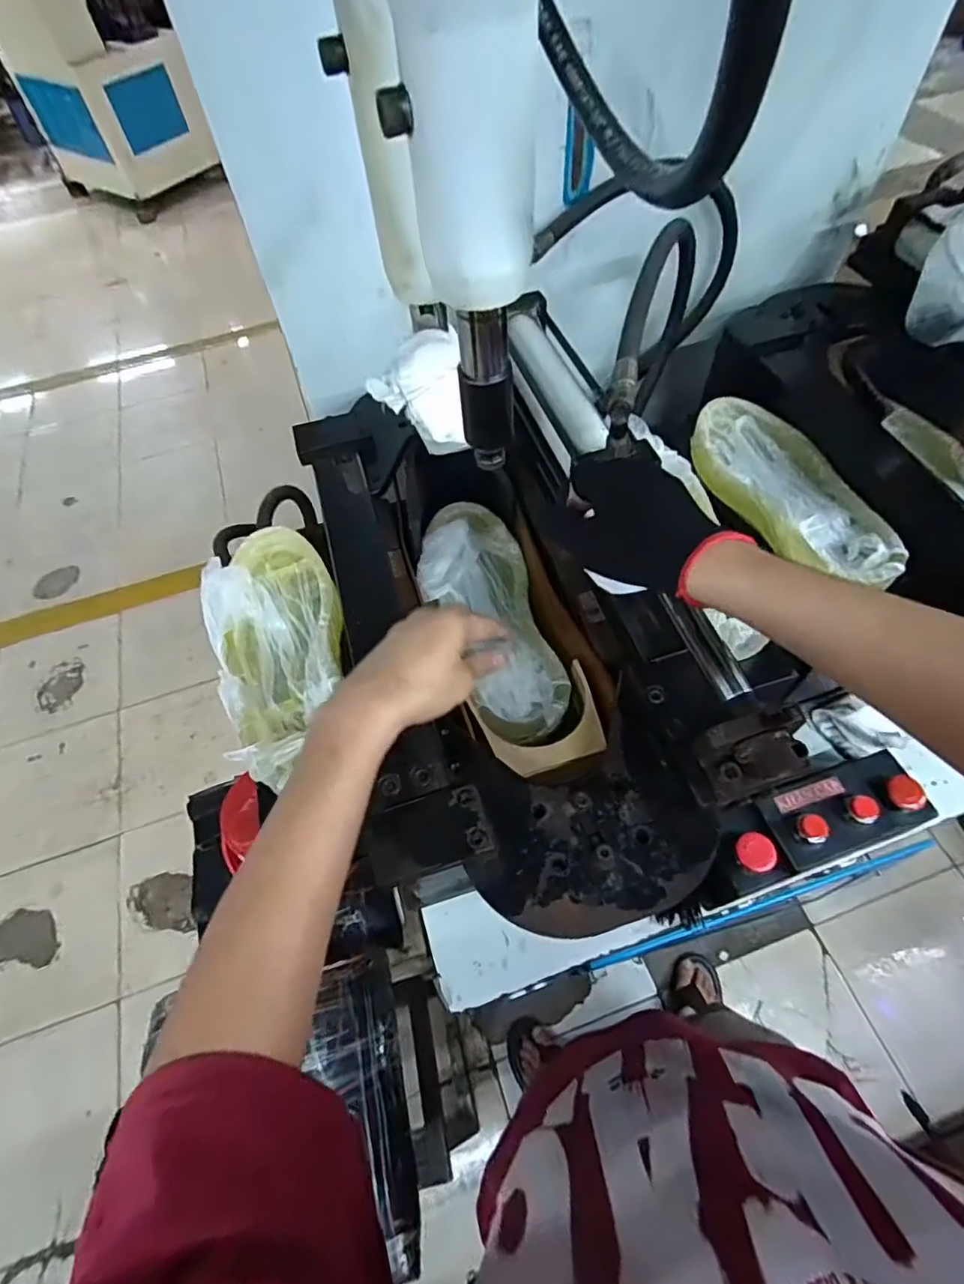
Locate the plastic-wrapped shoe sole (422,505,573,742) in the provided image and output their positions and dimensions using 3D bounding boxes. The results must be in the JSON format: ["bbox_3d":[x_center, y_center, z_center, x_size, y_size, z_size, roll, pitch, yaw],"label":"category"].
[{"bbox_3d":[0.007,-0.034,0.583,0.102,0.052,0.282,-16,60,-6],"label":"plastic-wrapped shoe sole"}]

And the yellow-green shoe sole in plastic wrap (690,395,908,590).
[{"bbox_3d":[0.335,-0.170,0.628,0.116,0.042,0.296,-14,59,-4],"label":"yellow-green shoe sole in plastic wrap"}]

